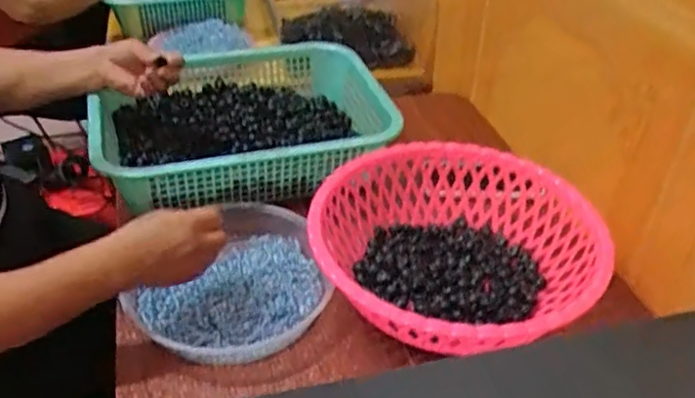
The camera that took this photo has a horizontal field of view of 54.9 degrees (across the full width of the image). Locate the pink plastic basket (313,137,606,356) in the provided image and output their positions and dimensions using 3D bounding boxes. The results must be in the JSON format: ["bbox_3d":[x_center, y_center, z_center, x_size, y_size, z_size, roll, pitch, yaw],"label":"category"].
[{"bbox_3d":[0.110,0.058,0.725,0.298,0.091,0.290,-9,37,-14],"label":"pink plastic basket"}]

